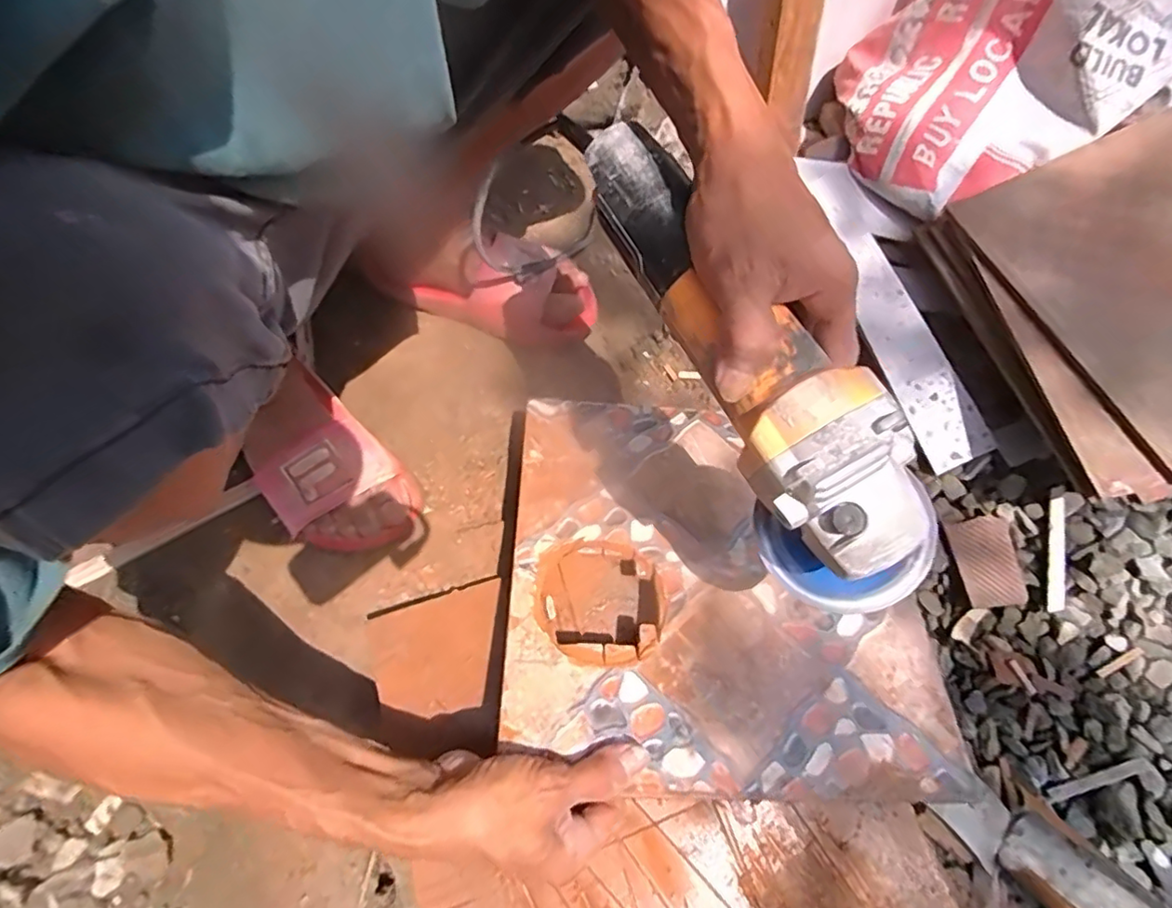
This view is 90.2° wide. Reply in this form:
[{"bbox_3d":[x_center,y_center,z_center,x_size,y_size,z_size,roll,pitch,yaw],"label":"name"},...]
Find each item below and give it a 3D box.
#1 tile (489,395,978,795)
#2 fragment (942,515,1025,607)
[{"bbox_3d":[0.096,0.084,0.435,0.291,0.011,0.292,4,54,-5],"label":"tile"},{"bbox_3d":[0.364,0.097,0.534,0.058,0.009,0.079,-5,66,-2],"label":"fragment"}]

